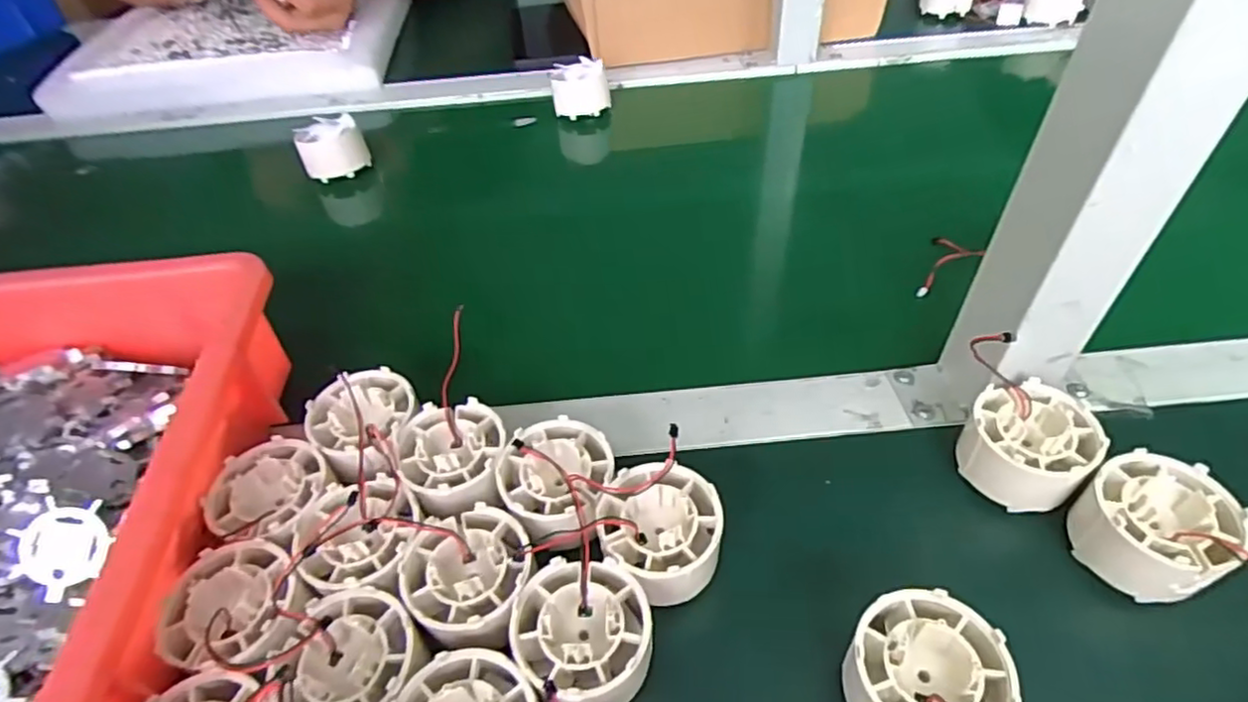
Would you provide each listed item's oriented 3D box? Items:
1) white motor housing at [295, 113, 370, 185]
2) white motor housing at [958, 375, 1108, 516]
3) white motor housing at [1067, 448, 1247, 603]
[{"bbox_3d":[-0.245,-0.171,0.550,0.050,0.033,0.040,-15,47,-9],"label":"white motor housing"},{"bbox_3d":[0.184,0.046,0.301,0.052,0.034,0.056,-3,46,3],"label":"white motor housing"},{"bbox_3d":[0.217,0.074,0.271,0.055,0.034,0.050,-3,46,3],"label":"white motor housing"}]

